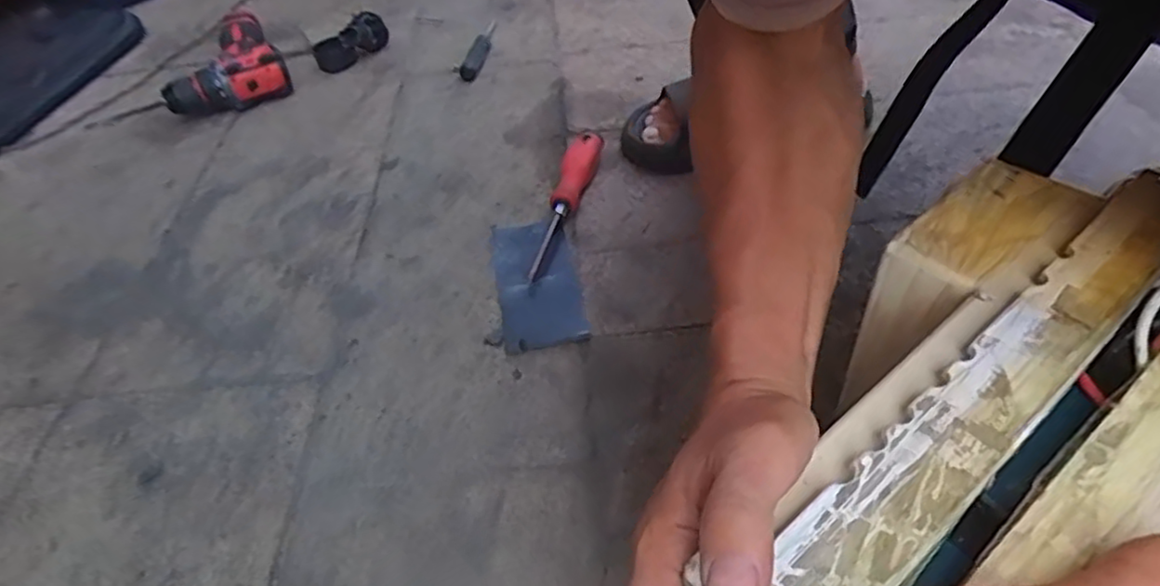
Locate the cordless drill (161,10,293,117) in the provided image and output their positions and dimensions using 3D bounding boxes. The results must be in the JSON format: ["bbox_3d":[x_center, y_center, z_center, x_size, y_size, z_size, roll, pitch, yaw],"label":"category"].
[{"bbox_3d":[-0.470,-0.299,0.880,0.139,0.066,0.205,-26,48,-18],"label":"cordless drill"}]

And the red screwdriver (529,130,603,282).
[{"bbox_3d":[-0.008,-0.099,0.655,0.032,0.028,0.230,5,47,12],"label":"red screwdriver"}]

